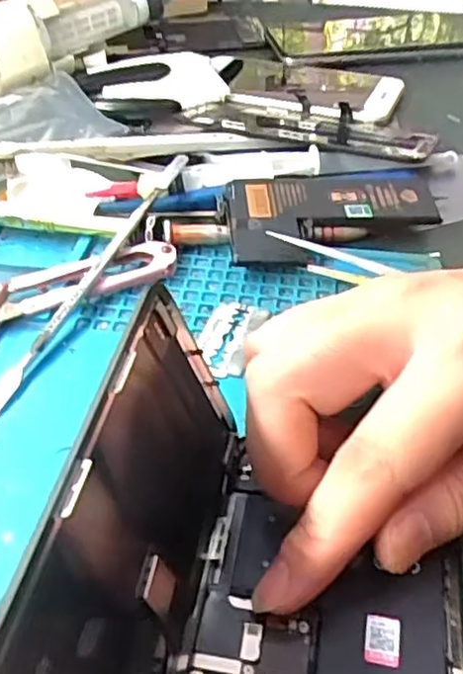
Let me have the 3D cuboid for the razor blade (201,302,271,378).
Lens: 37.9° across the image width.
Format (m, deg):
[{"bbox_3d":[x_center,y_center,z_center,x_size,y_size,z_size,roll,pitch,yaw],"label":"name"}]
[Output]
[{"bbox_3d":[-0.001,0.000,0.266,0.022,0.004,0.040,13,44,13],"label":"razor blade"}]

